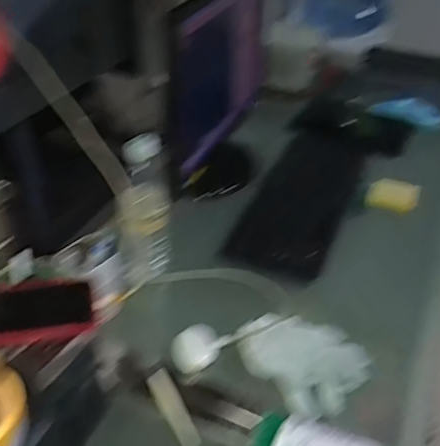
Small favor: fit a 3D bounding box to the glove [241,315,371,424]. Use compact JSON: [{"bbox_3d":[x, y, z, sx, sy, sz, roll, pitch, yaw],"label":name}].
[{"bbox_3d":[0.108,0.169,0.729,0.125,0.027,0.161,-27,47,-35],"label":"glove"}]

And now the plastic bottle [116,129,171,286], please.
[{"bbox_3d":[-0.109,-0.005,0.807,0.068,0.242,0.059,0,37,-6],"label":"plastic bottle"}]

